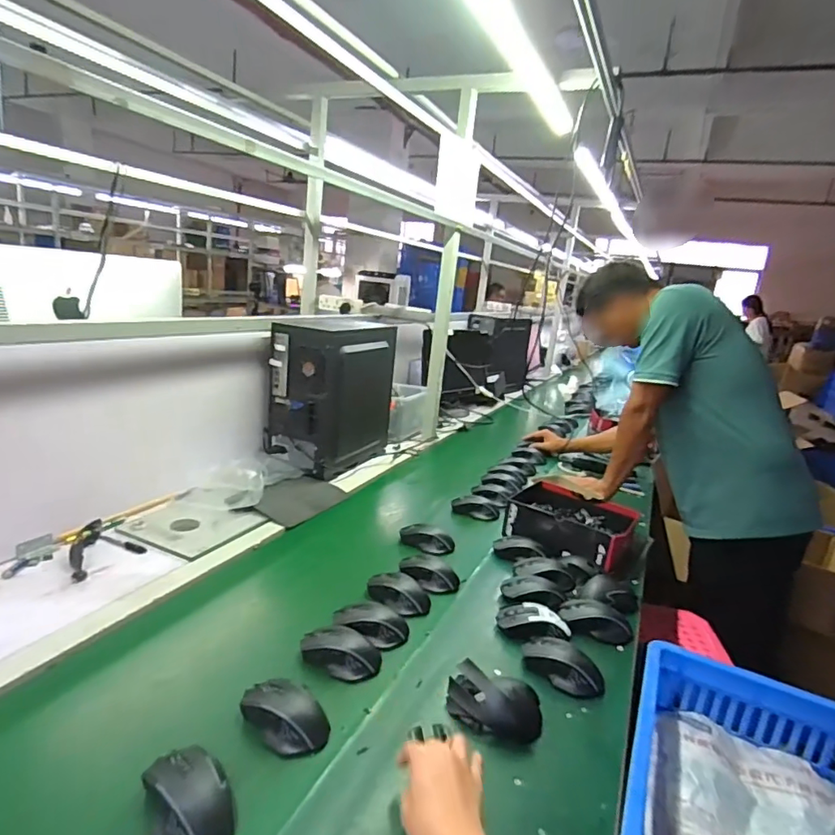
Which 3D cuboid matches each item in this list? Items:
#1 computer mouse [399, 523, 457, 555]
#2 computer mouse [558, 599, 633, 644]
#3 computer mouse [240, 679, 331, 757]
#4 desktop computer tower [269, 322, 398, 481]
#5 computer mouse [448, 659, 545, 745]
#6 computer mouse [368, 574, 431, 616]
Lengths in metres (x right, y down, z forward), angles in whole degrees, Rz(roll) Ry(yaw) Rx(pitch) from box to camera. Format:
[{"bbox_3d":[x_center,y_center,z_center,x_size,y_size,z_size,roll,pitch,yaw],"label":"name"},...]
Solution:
[{"bbox_3d":[0.020,0.260,1.151,0.121,0.034,0.065,10,14,12],"label":"computer mouse"},{"bbox_3d":[0.304,0.343,0.910,0.119,0.036,0.066,10,14,13],"label":"computer mouse"},{"bbox_3d":[-0.161,0.364,0.662,0.111,0.036,0.073,16,17,33],"label":"computer mouse"},{"bbox_3d":[-0.235,-0.074,1.547,0.197,0.382,0.382,13,15,22],"label":"desktop computer tower"},{"bbox_3d":[0.101,0.370,0.699,0.124,0.049,0.080,10,14,12],"label":"computer mouse"},{"bbox_3d":[-0.029,0.308,0.944,0.112,0.033,0.076,16,16,31],"label":"computer mouse"}]

